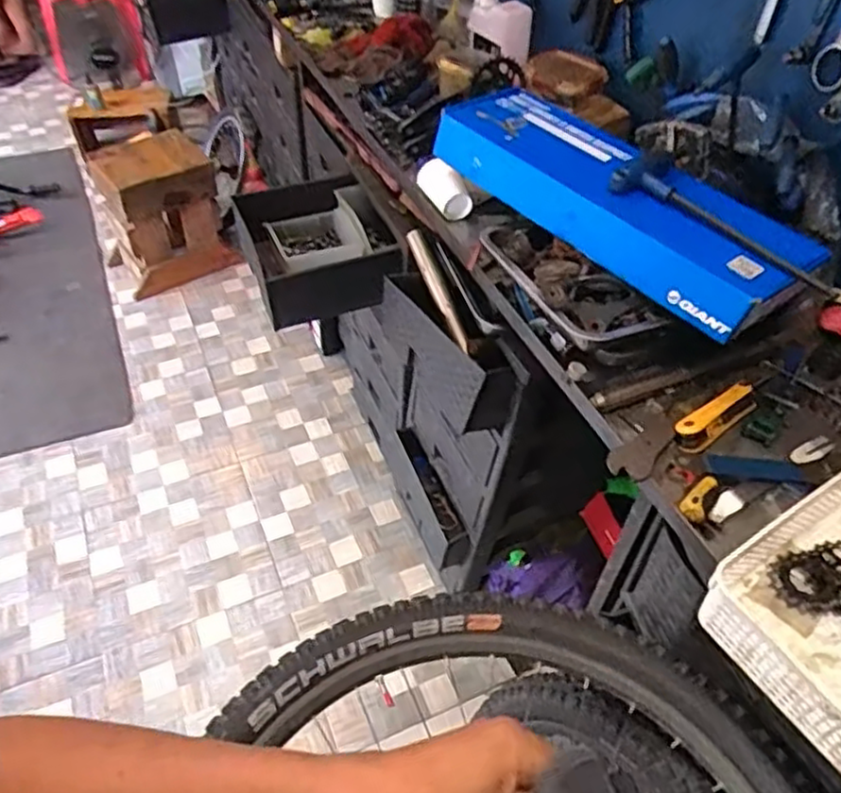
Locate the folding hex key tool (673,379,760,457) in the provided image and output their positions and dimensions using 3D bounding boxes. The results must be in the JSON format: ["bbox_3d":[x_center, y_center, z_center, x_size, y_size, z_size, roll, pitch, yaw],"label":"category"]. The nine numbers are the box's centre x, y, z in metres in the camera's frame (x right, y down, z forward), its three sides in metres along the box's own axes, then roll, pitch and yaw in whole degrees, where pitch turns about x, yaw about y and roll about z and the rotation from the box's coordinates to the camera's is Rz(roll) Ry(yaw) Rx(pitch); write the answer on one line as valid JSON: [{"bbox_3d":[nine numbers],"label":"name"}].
[{"bbox_3d":[0.358,0.024,0.838,0.123,0.034,0.038,-26,53,-25],"label":"folding hex key tool"}]

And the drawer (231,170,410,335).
[{"bbox_3d":[-0.204,-0.290,1.398,0.287,0.118,0.351,-10,48,-12],"label":"drawer"}]

